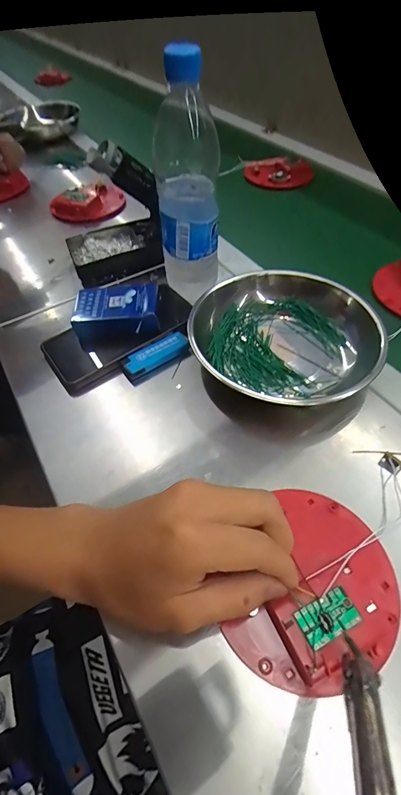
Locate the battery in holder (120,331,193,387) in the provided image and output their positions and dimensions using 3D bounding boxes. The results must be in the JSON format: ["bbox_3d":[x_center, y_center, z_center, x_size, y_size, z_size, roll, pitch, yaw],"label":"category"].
[{"bbox_3d":[-0.047,-0.042,0.375,0.074,0.022,0.030,-27,56,-17],"label":"battery in holder"}]

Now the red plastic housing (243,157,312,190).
[{"bbox_3d":[0.139,-0.393,0.627,0.110,0.025,0.085,-9,53,-4],"label":"red plastic housing"}]

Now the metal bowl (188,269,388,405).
[{"bbox_3d":[0.080,-0.064,0.352,0.163,0.059,0.177,-1,53,2],"label":"metal bowl"}]

